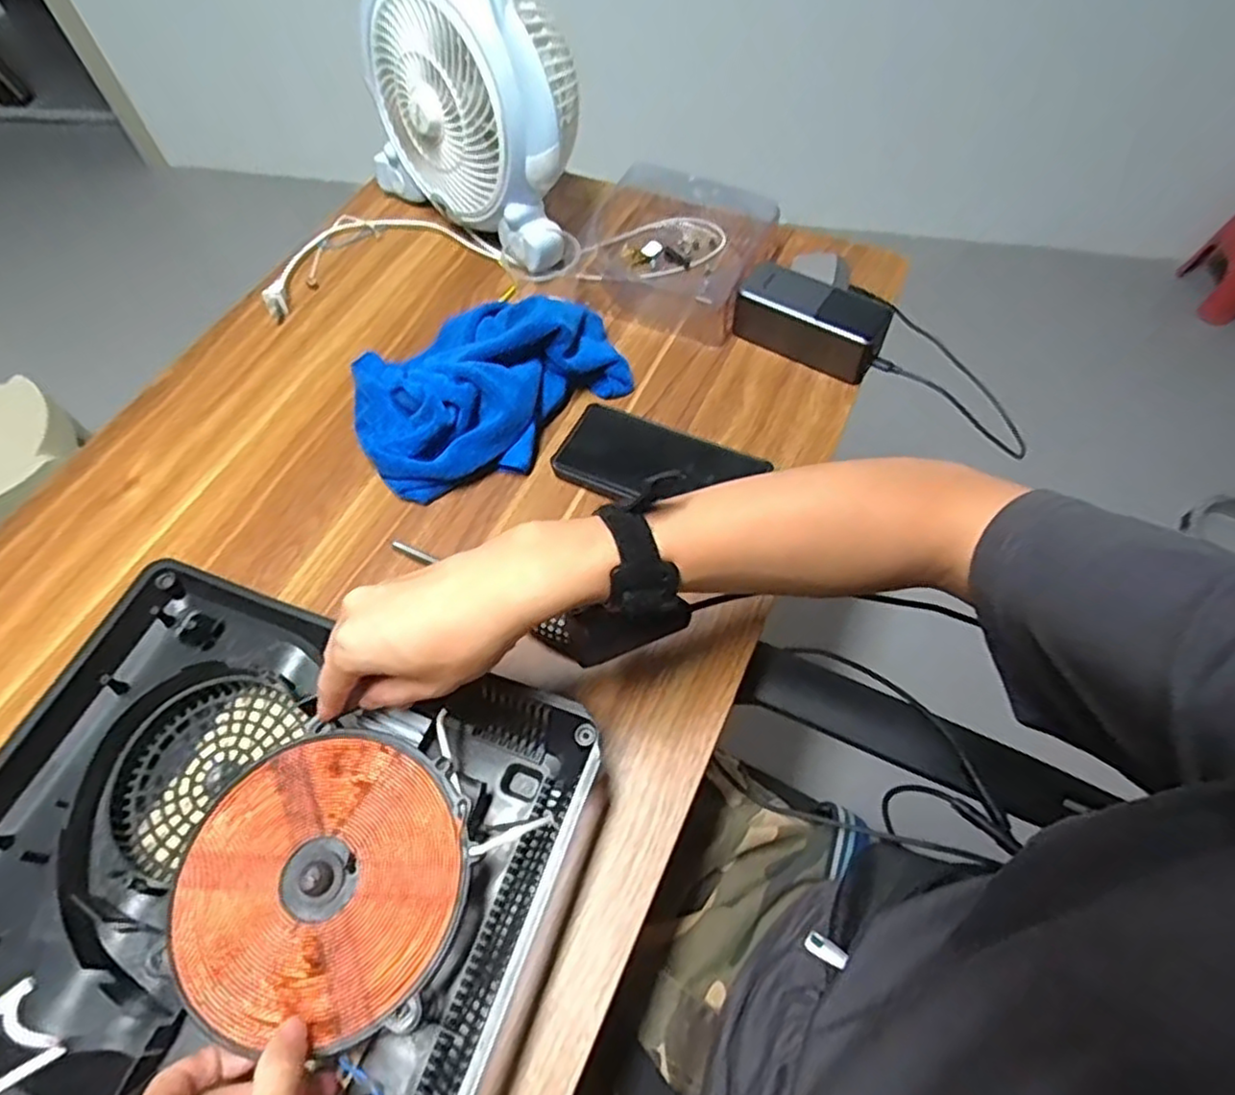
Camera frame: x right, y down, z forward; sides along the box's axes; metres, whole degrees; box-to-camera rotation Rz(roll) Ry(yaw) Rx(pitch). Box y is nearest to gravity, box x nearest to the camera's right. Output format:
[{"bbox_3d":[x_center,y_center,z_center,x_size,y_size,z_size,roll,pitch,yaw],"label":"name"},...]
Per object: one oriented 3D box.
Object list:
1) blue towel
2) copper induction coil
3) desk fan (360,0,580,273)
[{"bbox_3d":[-0.121,-0.155,0.604,0.233,0.062,0.192,-35,64,-17],"label":"blue towel"},{"bbox_3d":[-0.162,0.177,0.381,0.157,0.007,0.148,-1,59,2],"label":"copper induction coil"},{"bbox_3d":[-0.135,-0.440,0.665,0.277,0.233,0.124,34,66,21],"label":"desk fan"}]

